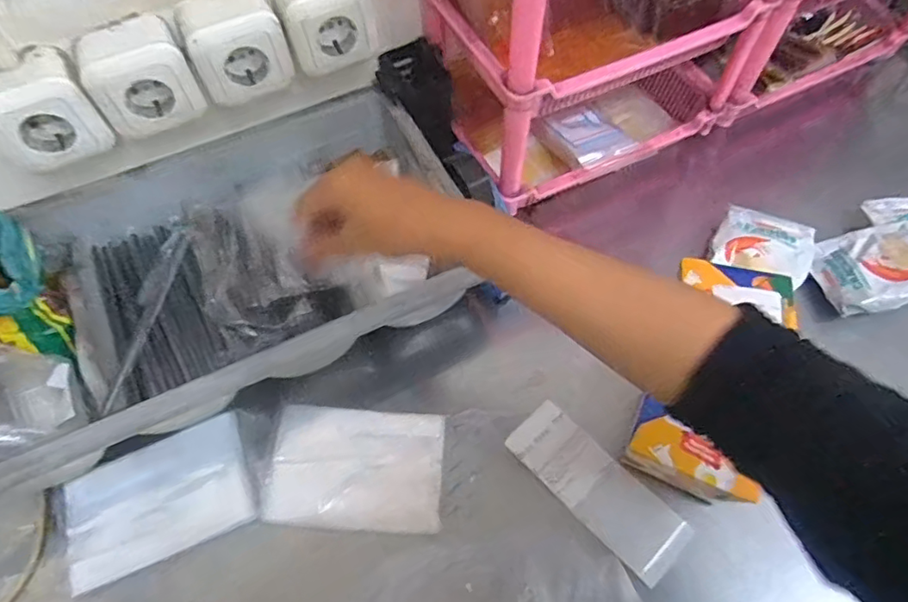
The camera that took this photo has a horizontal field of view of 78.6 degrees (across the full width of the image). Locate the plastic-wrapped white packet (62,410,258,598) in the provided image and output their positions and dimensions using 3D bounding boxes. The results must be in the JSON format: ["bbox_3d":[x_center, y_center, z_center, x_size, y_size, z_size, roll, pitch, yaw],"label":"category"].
[{"bbox_3d":[-0.261,0.173,0.493,0.155,0.012,0.103,-23,62,-12],"label":"plastic-wrapped white packet"}]

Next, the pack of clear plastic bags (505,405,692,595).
[{"bbox_3d":[0.130,0.168,0.504,0.062,0.017,0.167,-40,67,-19],"label":"pack of clear plastic bags"}]

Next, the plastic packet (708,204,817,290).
[{"bbox_3d":[0.327,-0.059,0.585,0.093,0.019,0.088,25,64,15],"label":"plastic packet"}]

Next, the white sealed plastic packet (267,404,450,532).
[{"bbox_3d":[-0.088,0.150,0.503,0.154,0.011,0.104,3,60,3],"label":"white sealed plastic packet"}]

